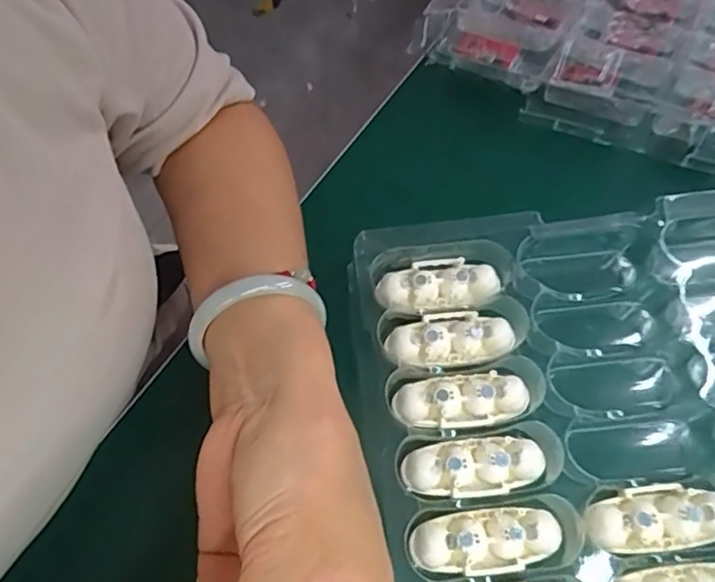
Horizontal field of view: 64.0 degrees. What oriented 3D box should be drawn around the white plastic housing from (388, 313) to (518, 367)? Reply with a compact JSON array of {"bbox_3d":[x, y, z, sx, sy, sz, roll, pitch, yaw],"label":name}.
[{"bbox_3d":[0.047,0.023,0.286,0.064,0.011,0.026,-9,62,-2],"label":"white plastic housing"}]

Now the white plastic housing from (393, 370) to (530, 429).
[{"bbox_3d":[0.049,0.052,0.271,0.063,0.012,0.022,-5,62,0],"label":"white plastic housing"}]

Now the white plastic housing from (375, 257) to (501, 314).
[{"bbox_3d":[0.042,-0.005,0.298,0.063,0.012,0.028,-10,63,-3],"label":"white plastic housing"}]

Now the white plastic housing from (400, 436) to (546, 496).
[{"bbox_3d":[0.052,0.079,0.258,0.063,0.011,0.023,-3,62,1],"label":"white plastic housing"}]

